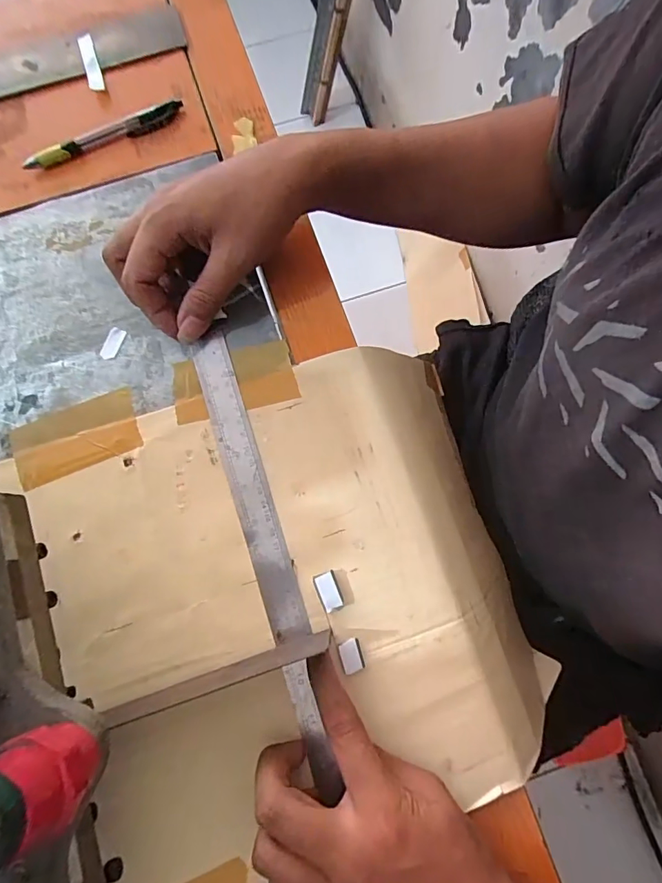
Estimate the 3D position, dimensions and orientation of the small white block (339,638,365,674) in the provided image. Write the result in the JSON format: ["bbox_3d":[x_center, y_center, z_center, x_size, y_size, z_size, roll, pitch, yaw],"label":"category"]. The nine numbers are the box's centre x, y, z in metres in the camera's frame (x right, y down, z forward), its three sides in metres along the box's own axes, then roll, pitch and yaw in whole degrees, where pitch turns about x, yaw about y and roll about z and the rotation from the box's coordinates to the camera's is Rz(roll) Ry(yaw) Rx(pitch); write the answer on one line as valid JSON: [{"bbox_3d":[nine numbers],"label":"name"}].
[{"bbox_3d":[0.013,0.137,0.293,0.014,0.004,0.019,-15,79,-3],"label":"small white block"}]

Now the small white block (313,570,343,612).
[{"bbox_3d":[-0.001,0.097,0.300,0.014,0.007,0.024,-20,79,-4],"label":"small white block"}]

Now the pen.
[{"bbox_3d":[-0.182,-0.247,0.370,0.130,0.013,0.018,-24,80,-5],"label":"pen"}]

